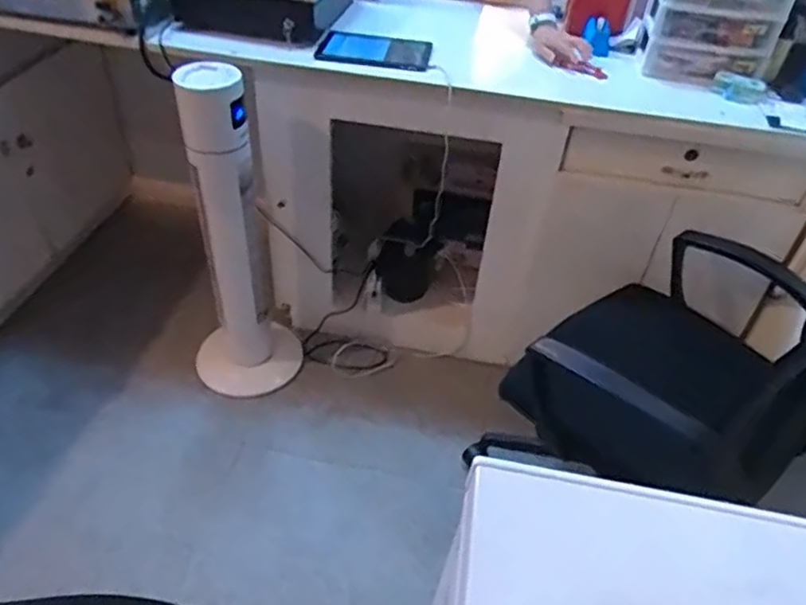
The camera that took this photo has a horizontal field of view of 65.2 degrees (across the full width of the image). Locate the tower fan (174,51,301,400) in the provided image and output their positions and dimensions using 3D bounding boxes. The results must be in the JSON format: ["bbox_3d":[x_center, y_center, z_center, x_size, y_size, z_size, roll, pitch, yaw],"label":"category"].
[{"bbox_3d":[-0.391,-0.140,1.471,0.245,0.789,0.254,-7,43,-14],"label":"tower fan"}]

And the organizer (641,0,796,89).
[{"bbox_3d":[0.659,-0.620,1.332,0.237,0.251,0.170,10,42,5],"label":"organizer"}]

